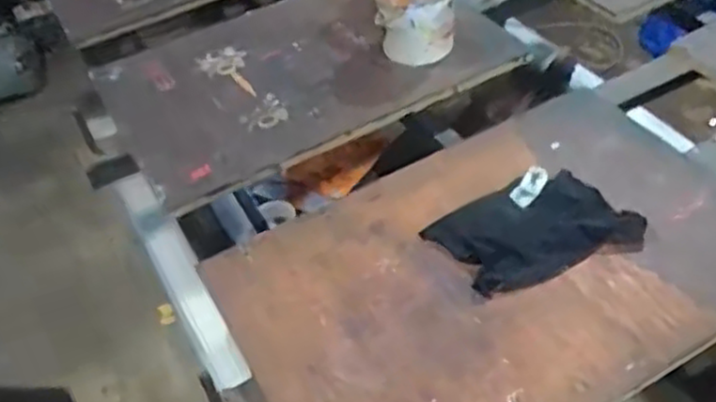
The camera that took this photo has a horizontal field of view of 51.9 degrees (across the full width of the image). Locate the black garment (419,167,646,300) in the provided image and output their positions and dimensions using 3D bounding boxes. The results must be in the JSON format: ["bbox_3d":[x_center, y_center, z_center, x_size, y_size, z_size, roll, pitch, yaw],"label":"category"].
[{"bbox_3d":[0.203,0.028,0.846,0.215,0.021,0.135,-18,44,-12],"label":"black garment"}]

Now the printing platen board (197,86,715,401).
[{"bbox_3d":[0.153,0.063,0.818,0.568,0.026,0.388,-24,46,-17],"label":"printing platen board"}]

